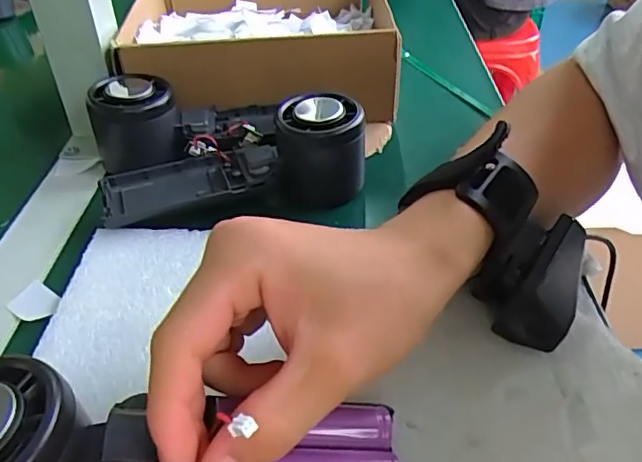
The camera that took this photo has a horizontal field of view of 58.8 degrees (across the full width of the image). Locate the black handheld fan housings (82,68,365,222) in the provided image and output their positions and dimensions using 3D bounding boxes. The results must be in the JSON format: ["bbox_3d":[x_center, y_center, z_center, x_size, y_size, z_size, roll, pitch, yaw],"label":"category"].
[{"bbox_3d":[-0.063,-0.063,0.374,0.161,0.052,0.114,-9,40,-10],"label":"black handheld fan housings"}]

